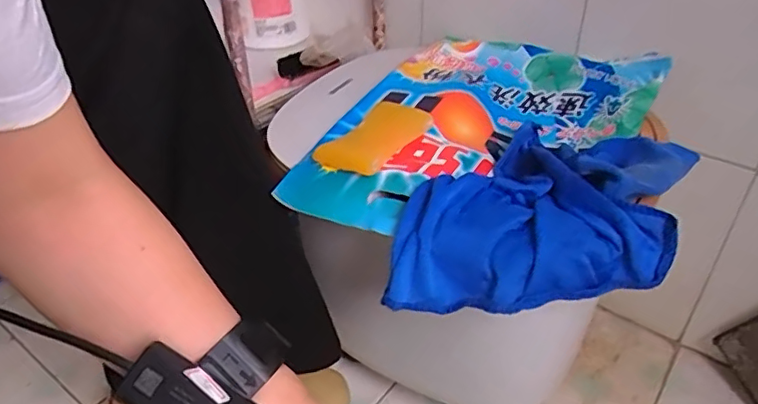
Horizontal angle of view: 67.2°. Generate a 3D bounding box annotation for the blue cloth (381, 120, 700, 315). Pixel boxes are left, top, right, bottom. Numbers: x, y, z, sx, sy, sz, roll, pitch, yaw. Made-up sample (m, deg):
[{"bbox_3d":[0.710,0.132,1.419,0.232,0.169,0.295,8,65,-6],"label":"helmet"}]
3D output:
[{"bbox_3d":[0.131,0.010,0.434,0.159,0.056,0.255,28,45,33],"label":"blue cloth"}]

